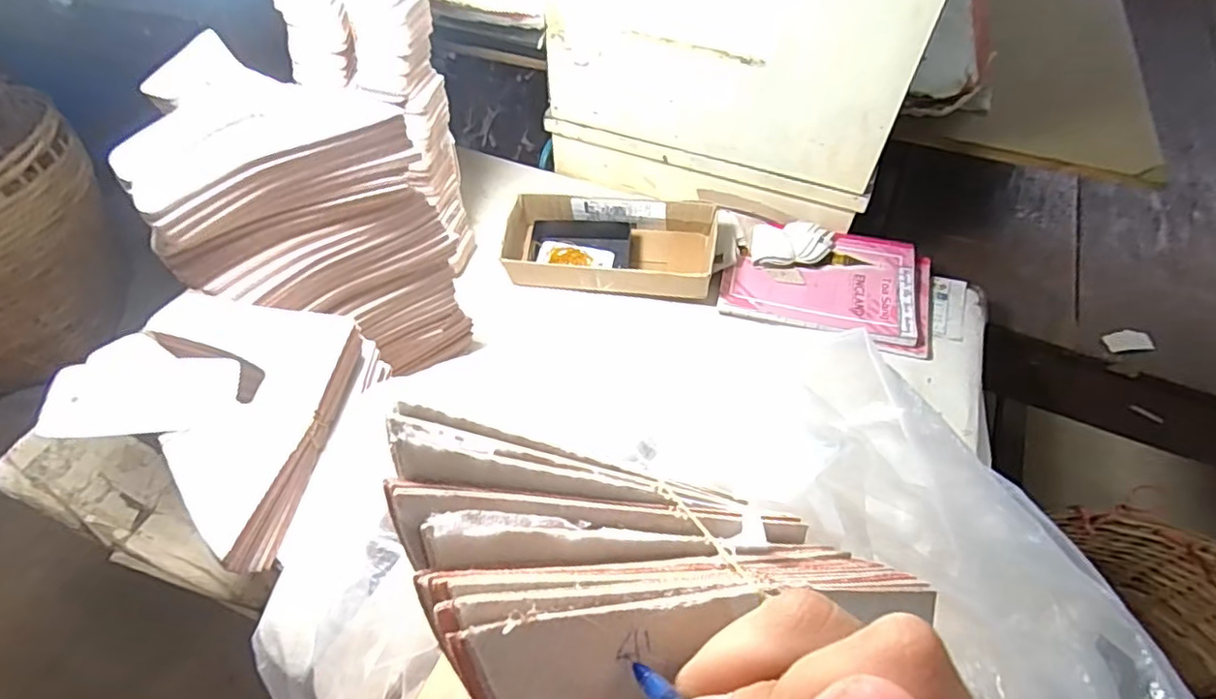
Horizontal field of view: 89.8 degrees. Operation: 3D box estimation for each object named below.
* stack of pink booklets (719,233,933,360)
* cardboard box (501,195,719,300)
[{"bbox_3d":[0.301,-0.088,0.830,0.282,0.025,0.180,8,54,5],"label":"stack of pink booklets"},{"bbox_3d":[0.001,-0.140,0.825,0.279,0.071,0.125,8,54,4],"label":"cardboard box"}]

